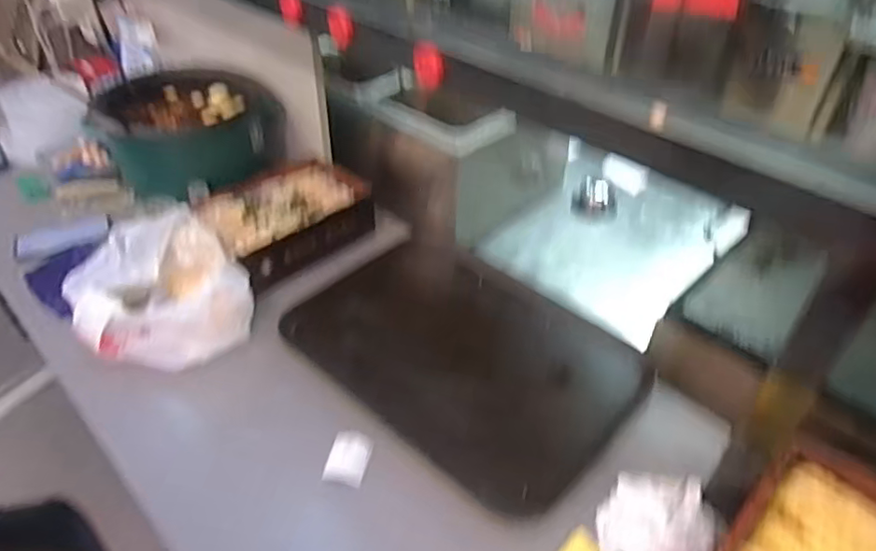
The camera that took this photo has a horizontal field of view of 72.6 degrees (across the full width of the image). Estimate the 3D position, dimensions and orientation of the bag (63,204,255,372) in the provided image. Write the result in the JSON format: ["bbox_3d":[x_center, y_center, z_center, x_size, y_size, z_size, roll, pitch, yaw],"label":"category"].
[{"bbox_3d":[-0.421,0.031,0.908,0.223,0.133,0.207,-30,50,-28],"label":"bag"}]

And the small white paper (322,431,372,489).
[{"bbox_3d":[-0.114,0.231,0.763,0.051,0.009,0.068,7,43,8],"label":"small white paper"}]

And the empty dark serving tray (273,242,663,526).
[{"bbox_3d":[0.040,0.107,0.907,0.493,0.025,0.340,30,51,30],"label":"empty dark serving tray"}]

